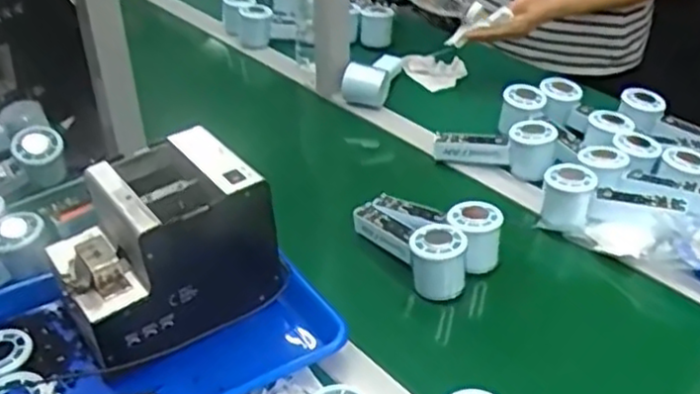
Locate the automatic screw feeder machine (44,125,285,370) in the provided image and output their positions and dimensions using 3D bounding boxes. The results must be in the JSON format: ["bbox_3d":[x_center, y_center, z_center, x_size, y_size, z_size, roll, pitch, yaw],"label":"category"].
[{"bbox_3d":[-0.171,0.039,0.663,0.177,0.141,0.131,-22,39,-28],"label":"automatic screw feeder machine"}]

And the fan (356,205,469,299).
[{"bbox_3d":[0.063,0.046,0.769,0.055,0.063,0.139,-20,38,-26],"label":"fan"}]

